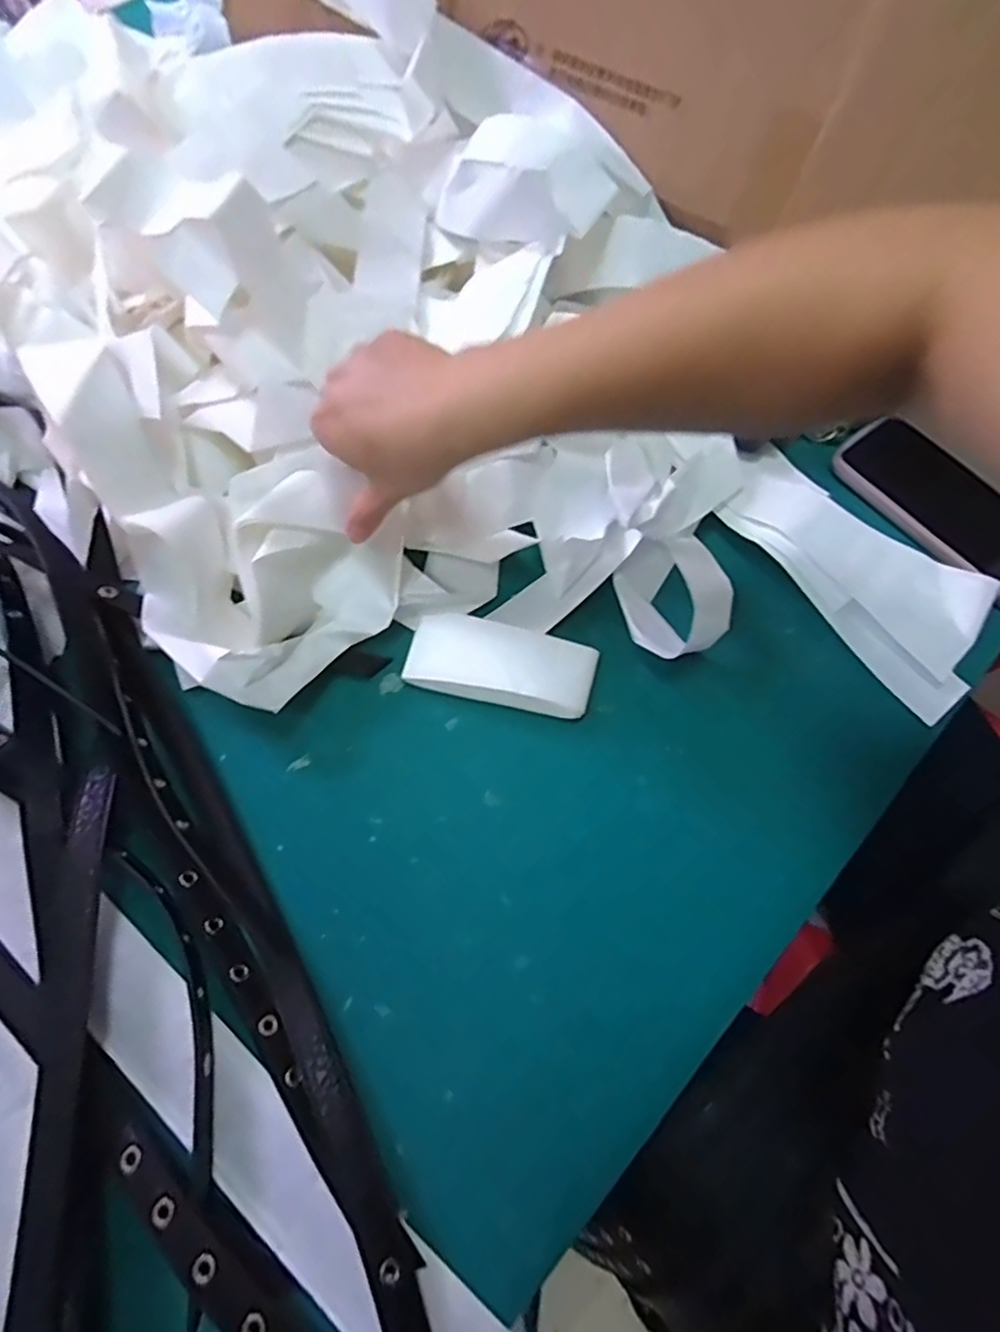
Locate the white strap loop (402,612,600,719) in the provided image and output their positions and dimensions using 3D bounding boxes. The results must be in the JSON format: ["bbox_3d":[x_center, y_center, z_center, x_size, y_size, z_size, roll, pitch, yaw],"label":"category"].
[{"bbox_3d":[0.002,0.000,0.400,0.116,0.025,0.050,11,66,4],"label":"white strap loop"}]

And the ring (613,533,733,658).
[{"bbox_3d":[0.115,-0.045,0.415,0.069,0.035,0.082,-17,67,-8],"label":"ring"}]

